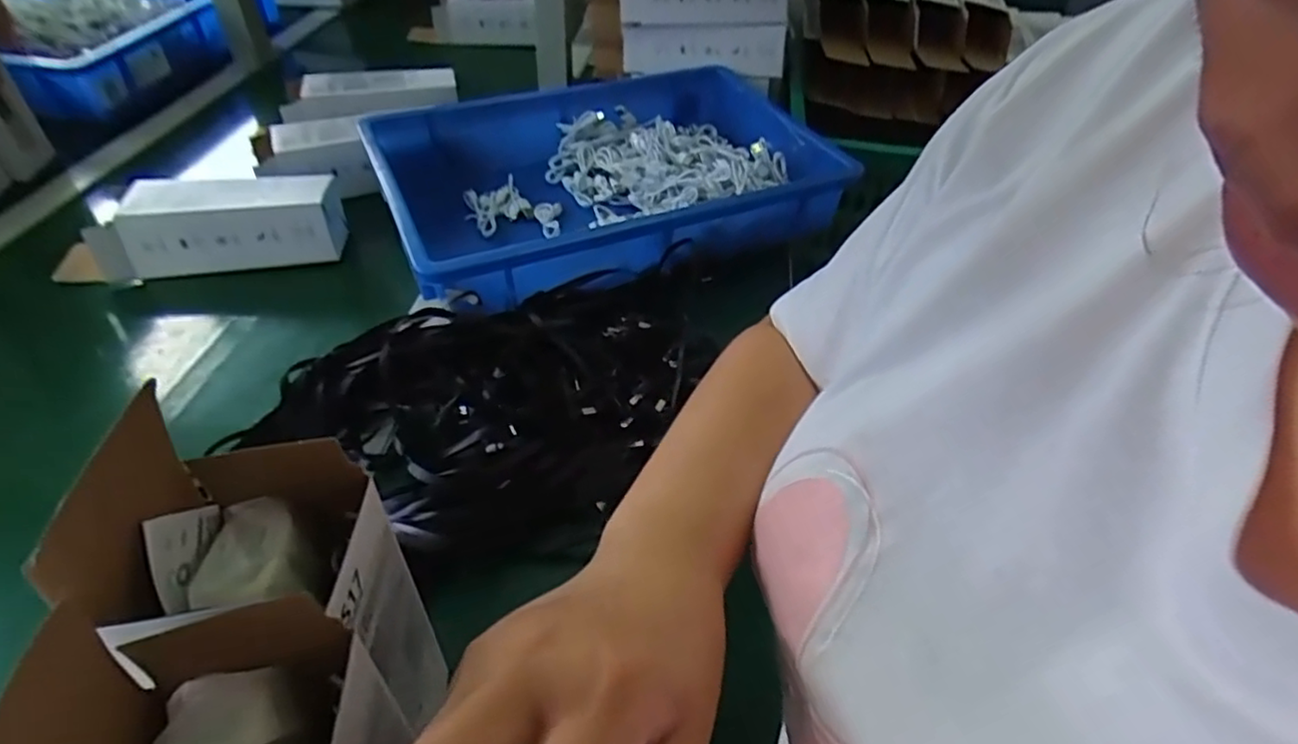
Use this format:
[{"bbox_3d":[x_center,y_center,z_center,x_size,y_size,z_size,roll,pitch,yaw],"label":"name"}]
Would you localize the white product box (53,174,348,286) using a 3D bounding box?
[{"bbox_3d":[-0.408,-0.137,0.618,0.227,0.069,0.060,-7,46,-11],"label":"white product box"}]

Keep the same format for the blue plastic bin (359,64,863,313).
[{"bbox_3d":[-0.042,-0.197,0.684,0.417,0.084,0.293,-19,49,-21],"label":"blue plastic bin"}]

